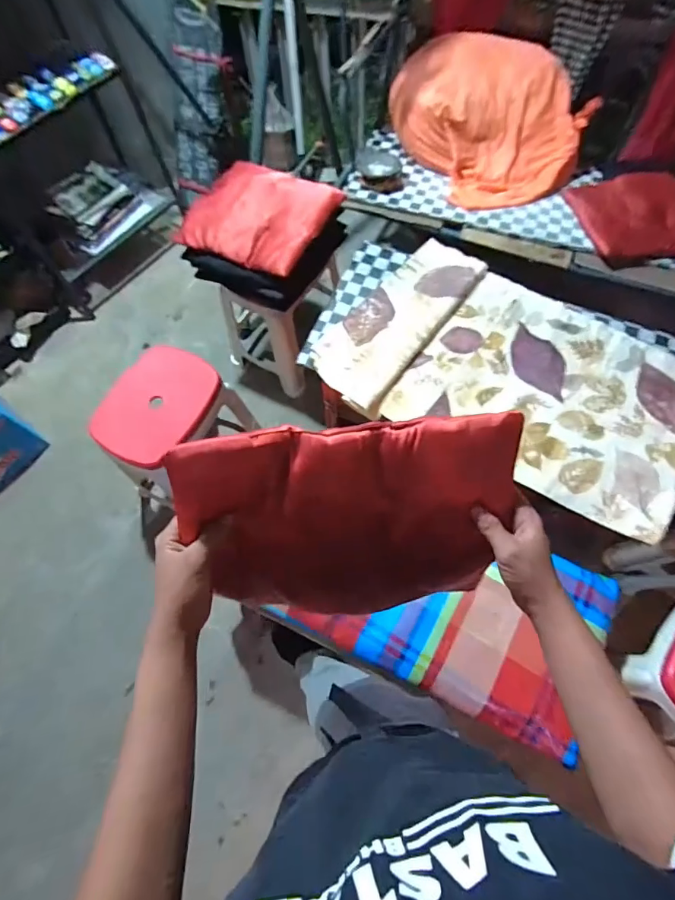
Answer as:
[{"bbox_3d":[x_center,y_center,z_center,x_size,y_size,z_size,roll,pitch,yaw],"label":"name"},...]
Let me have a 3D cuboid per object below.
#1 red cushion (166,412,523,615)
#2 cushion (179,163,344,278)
[{"bbox_3d":[0.017,0.085,0.478,0.331,0.236,0.037,-5,31,-5],"label":"red cushion"},{"bbox_3d":[-0.202,-0.637,1.174,0.342,0.075,0.312,22,70,11],"label":"cushion"}]

